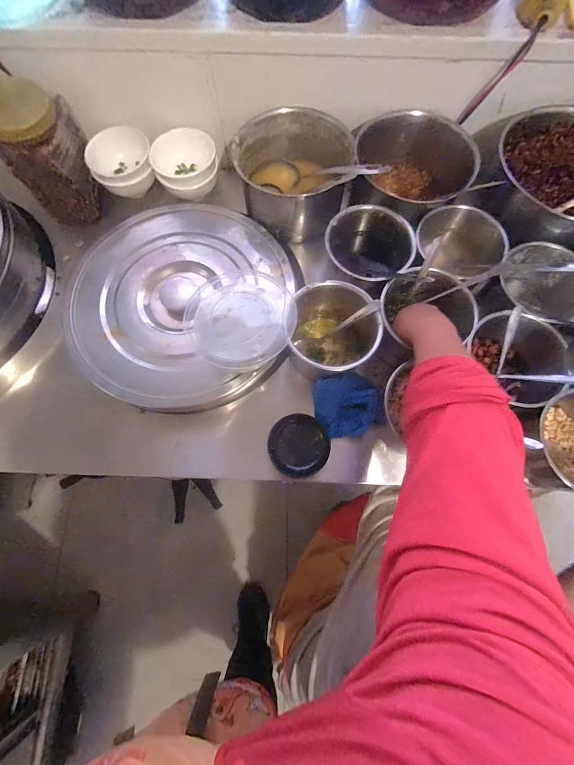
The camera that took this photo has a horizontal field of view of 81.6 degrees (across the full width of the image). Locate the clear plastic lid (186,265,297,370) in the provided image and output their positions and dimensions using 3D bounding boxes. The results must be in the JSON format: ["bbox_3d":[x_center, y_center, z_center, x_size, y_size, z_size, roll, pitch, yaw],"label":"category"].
[{"bbox_3d":[-0.063,-0.092,0.450,0.137,0.022,0.146,0,73,0],"label":"clear plastic lid"}]

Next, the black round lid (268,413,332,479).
[{"bbox_3d":[0.017,0.094,0.489,0.087,0.010,0.091,0,90,2],"label":"black round lid"}]

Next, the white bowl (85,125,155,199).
[{"bbox_3d":[-0.310,-0.415,0.624,0.113,0.059,0.120,-18,74,-5],"label":"white bowl"}]

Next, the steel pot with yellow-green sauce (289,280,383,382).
[{"bbox_3d":[0.069,-0.073,0.506,0.124,0.096,0.135,5,73,2],"label":"steel pot with yellow-green sauce"}]

